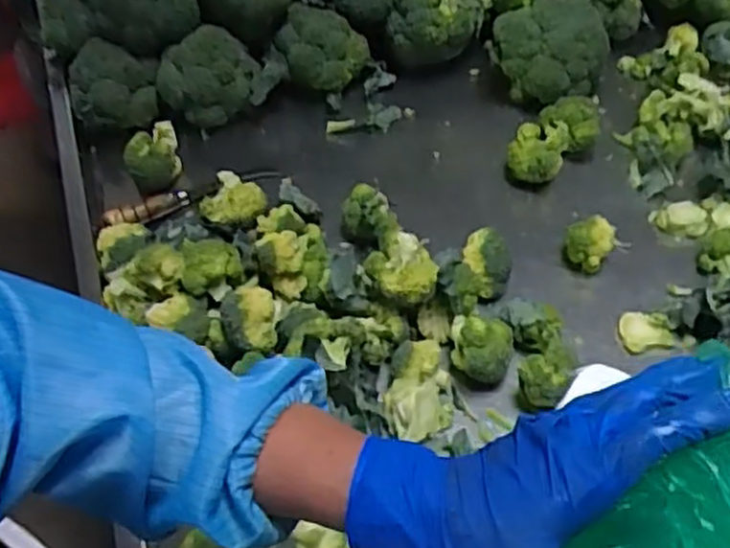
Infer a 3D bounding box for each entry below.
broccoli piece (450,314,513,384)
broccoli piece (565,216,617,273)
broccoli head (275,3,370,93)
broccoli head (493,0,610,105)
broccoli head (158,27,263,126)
[{"bbox_3d":[0.108,0.063,0.699,0.055,0.048,0.063,3,51,4],"label":"broccoli piece"},{"bbox_3d":[0.239,-0.035,0.803,0.050,0.053,0.058,13,52,12],"label":"broccoli piece"},{"bbox_3d":[-0.054,-0.289,0.968,0.119,0.081,0.082,-5,51,-2],"label":"broccoli head"},{"bbox_3d":[0.242,-0.286,0.966,0.130,0.107,0.121,-1,51,1],"label":"broccoli head"},{"bbox_3d":[-0.194,-0.246,0.937,0.126,0.093,0.076,-18,53,-13],"label":"broccoli head"}]

